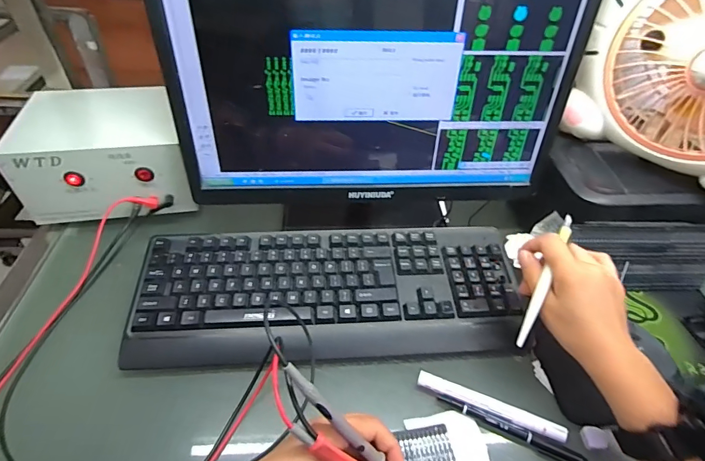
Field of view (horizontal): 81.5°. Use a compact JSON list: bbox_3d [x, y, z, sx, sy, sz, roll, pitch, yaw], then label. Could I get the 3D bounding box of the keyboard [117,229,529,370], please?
[{"bbox_3d":[-0.021,0.071,0.473,0.429,0.041,0.154,-1,46,-5],"label":"keyboard"}]

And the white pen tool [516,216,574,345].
[{"bbox_3d":[0.185,0.043,0.387,0.010,0.008,0.152,25,64,20],"label":"white pen tool"}]

